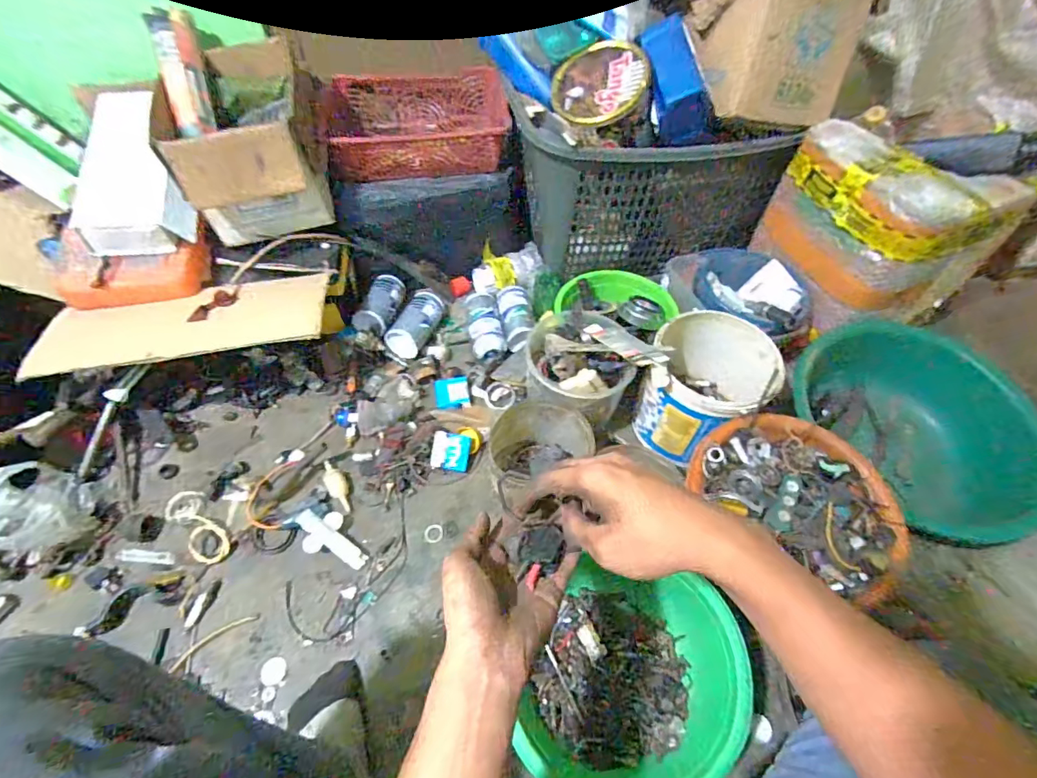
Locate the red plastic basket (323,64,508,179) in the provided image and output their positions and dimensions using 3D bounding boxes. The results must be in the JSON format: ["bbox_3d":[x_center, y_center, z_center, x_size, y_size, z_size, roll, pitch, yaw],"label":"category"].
[{"bbox_3d":[-0.184,-0.496,0.944,0.336,0.087,0.243,-14,55,-10],"label":"red plastic basket"}]

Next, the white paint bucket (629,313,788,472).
[{"bbox_3d":[0.287,-0.003,0.790,0.183,0.187,0.199,26,58,18],"label":"white paint bucket"}]

